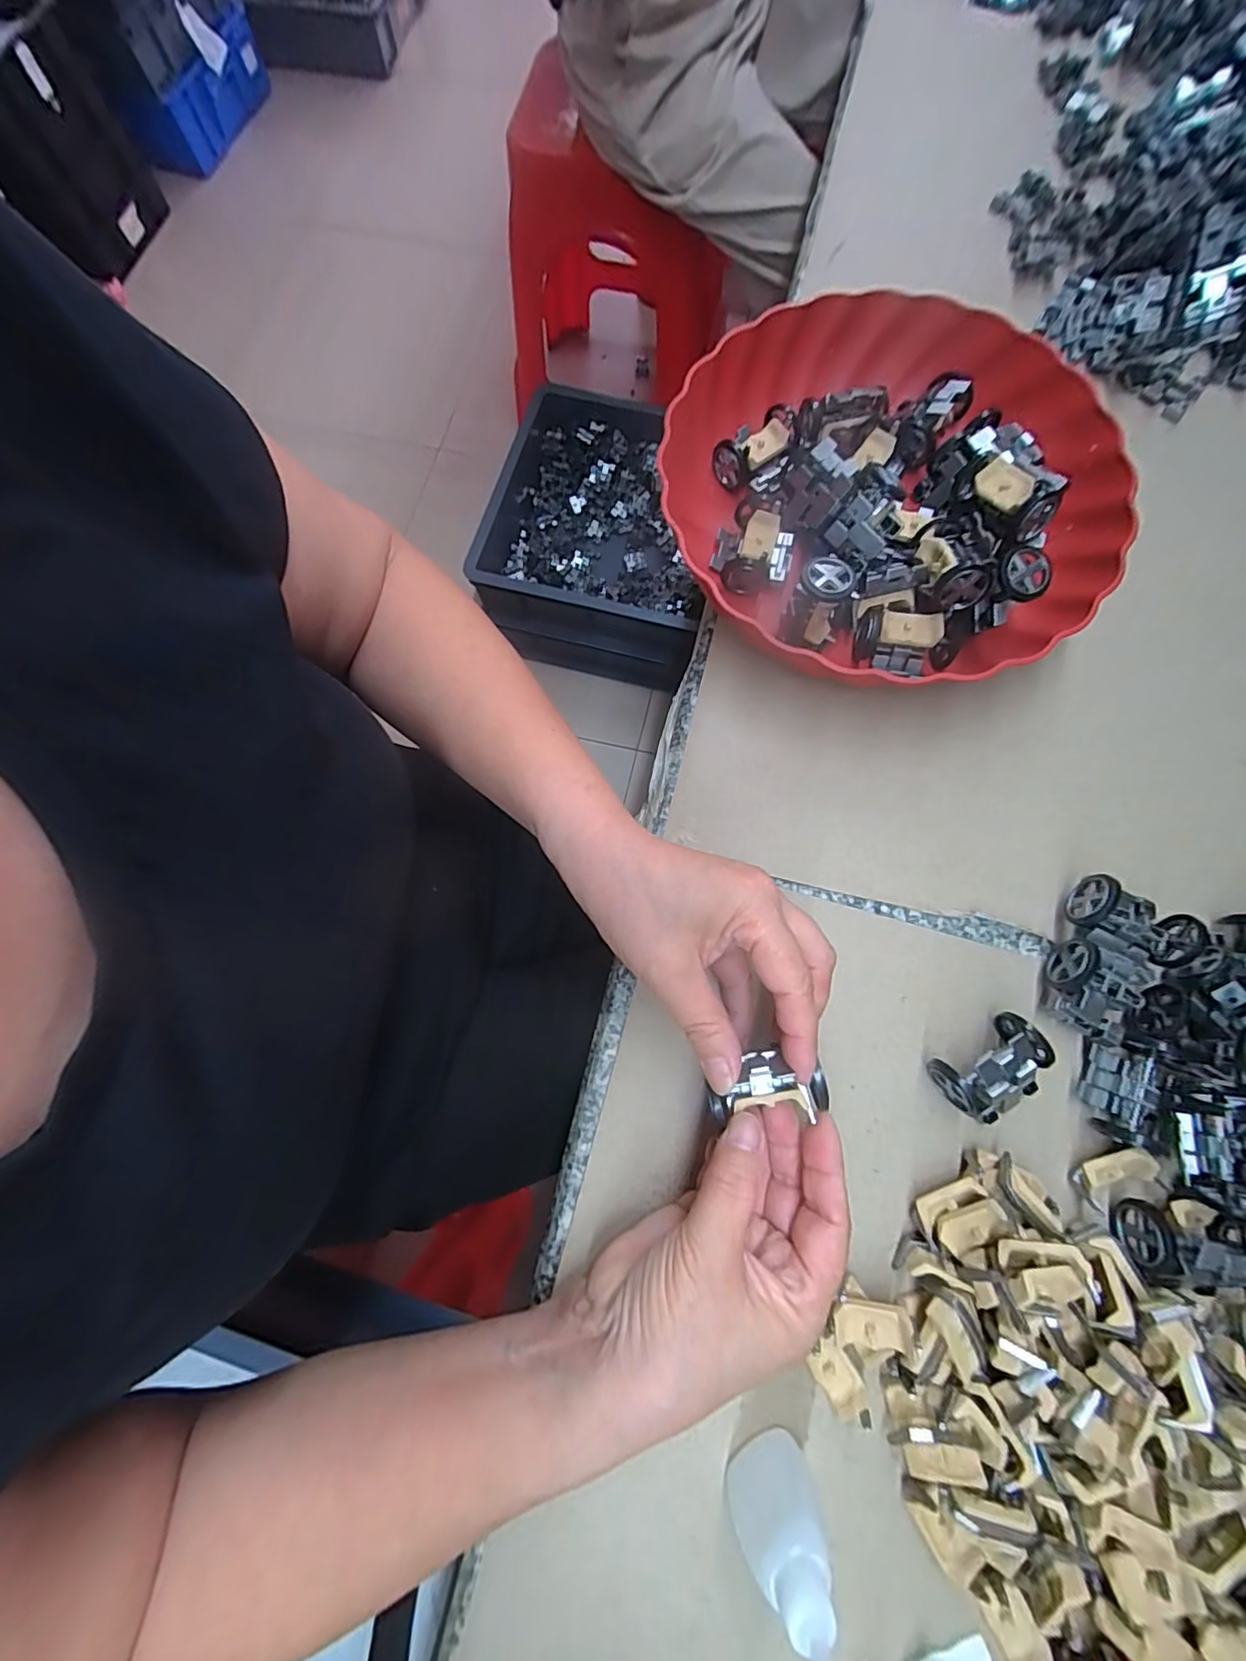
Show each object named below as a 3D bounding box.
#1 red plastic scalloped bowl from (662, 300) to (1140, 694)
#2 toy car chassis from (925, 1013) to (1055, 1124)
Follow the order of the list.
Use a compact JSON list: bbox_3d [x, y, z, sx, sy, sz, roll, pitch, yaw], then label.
[{"bbox_3d":[0.143,-0.191,0.333,0.240,0.056,0.237,0,76,0],"label":"red plastic scalloped bowl"},{"bbox_3d":[0.175,0.114,0.267,0.049,0.033,0.038,-31,78,-7],"label":"toy car chassis"}]

